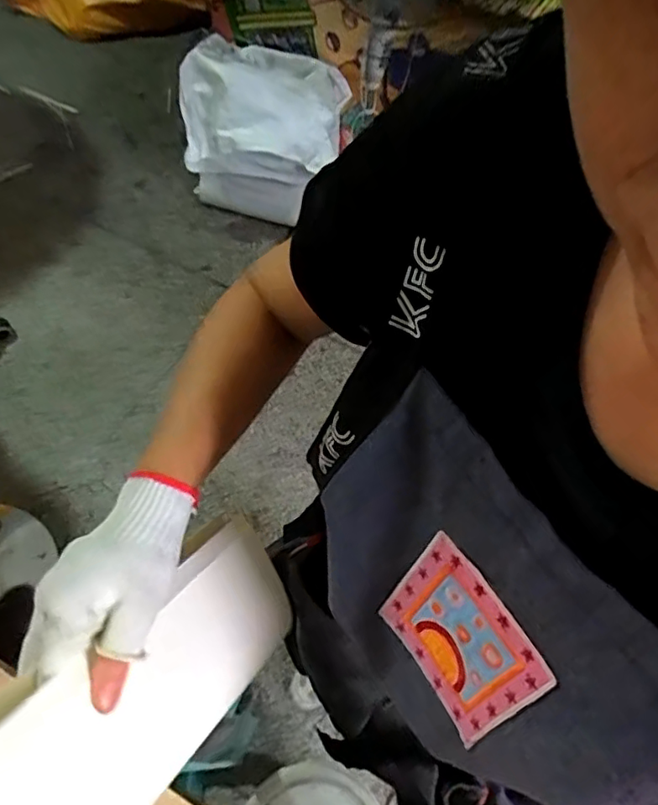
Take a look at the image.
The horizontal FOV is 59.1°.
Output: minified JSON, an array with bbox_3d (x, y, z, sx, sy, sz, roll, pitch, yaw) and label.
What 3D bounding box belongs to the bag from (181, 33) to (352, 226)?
[{"bbox_3d":[-0.209,-0.788,1.818,0.483,0.463,0.318,5,58,-1],"label":"bag"}]

